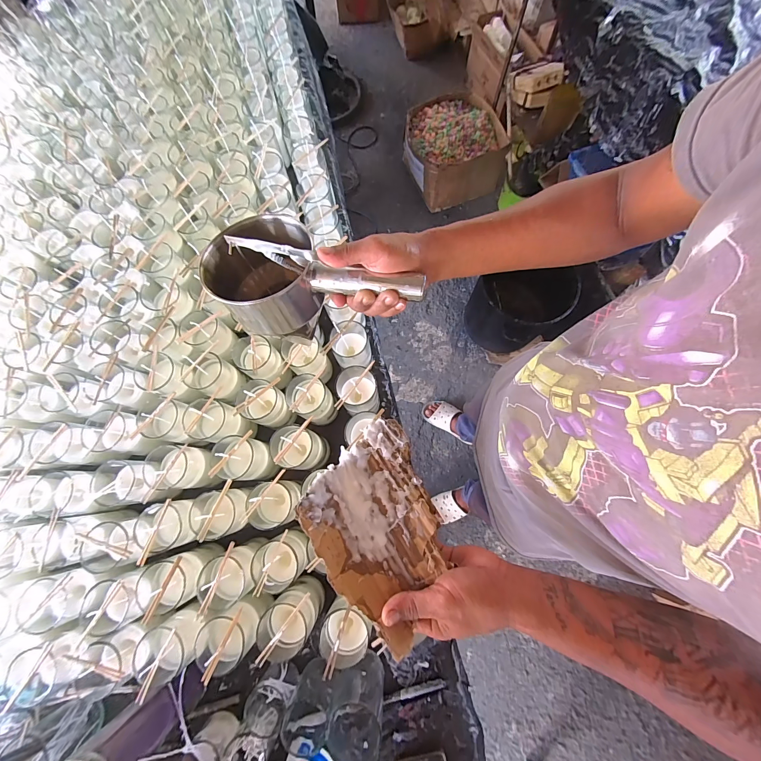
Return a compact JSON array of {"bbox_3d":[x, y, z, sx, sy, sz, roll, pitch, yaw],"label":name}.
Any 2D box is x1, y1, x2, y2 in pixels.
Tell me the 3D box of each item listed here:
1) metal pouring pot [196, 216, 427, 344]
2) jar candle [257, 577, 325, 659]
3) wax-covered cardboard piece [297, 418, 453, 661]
[{"bbox_3d":[-0.072,-0.128,0.378,0.226,0.091,0.125,-3,74,1],"label":"metal pouring pot"},{"bbox_3d":[-0.130,0.346,0.475,0.067,0.104,0.077,30,77,10],"label":"jar candle"},{"bbox_3d":[-0.001,0.147,0.319,0.119,0.030,0.185,-25,75,-6],"label":"wax-covered cardboard piece"}]

